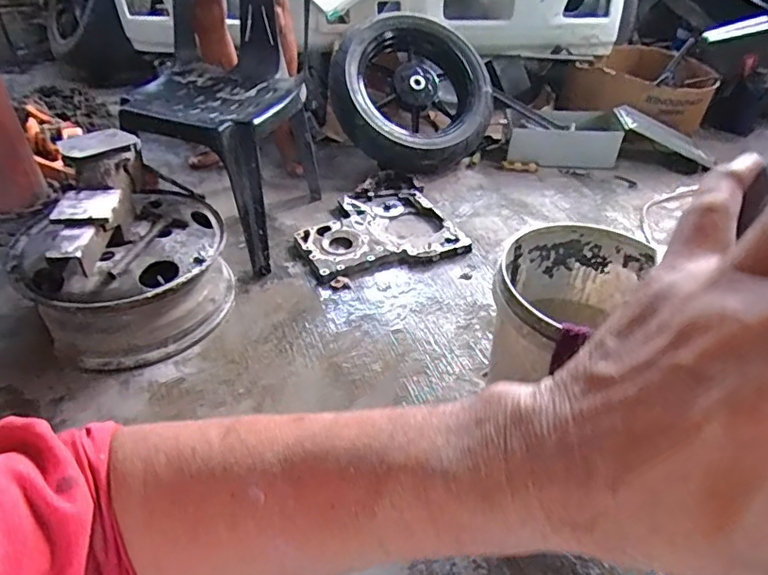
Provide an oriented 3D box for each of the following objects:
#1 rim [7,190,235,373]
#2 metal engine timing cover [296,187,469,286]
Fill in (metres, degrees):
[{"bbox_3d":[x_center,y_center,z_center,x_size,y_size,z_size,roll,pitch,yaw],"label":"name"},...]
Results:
[{"bbox_3d":[-0.528,-0.046,1.173,0.390,0.201,0.329,-27,48,-28],"label":"rim"},{"bbox_3d":[-0.029,-0.156,1.492,0.410,0.059,0.342,-15,43,-17],"label":"metal engine timing cover"}]

